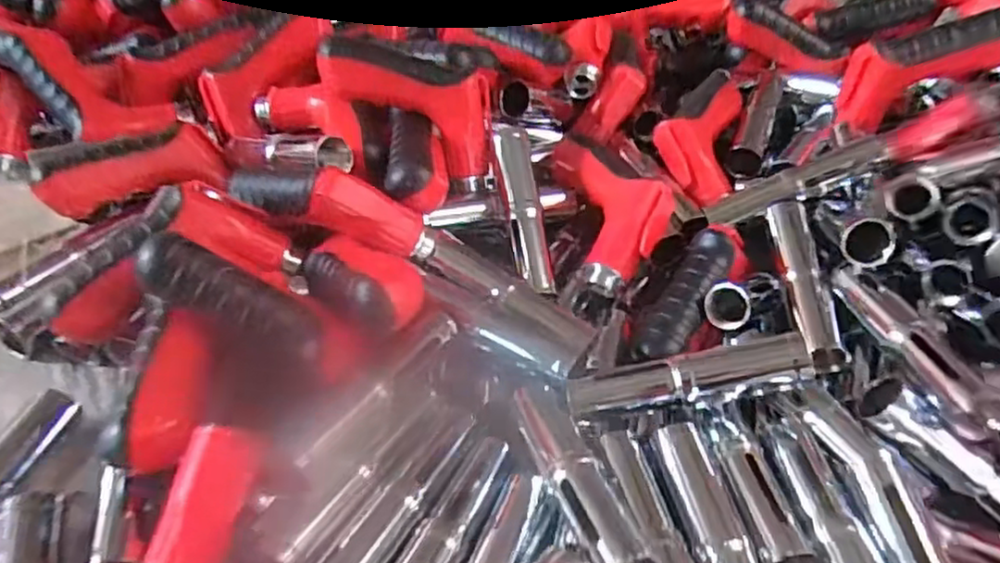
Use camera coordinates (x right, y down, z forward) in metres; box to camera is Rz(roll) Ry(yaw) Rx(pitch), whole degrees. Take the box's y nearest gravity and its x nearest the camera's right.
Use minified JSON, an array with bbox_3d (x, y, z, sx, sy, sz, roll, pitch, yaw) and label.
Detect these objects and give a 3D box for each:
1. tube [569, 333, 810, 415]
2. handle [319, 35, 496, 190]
[{"bbox_3d":[0.097,0.051,0.379,0.123,0.019,0.018,-14,38,14],"label":"tube"},{"bbox_3d":[-0.058,-0.126,0.498,0.134,0.069,0.031,28,39,-12],"label":"handle"}]

